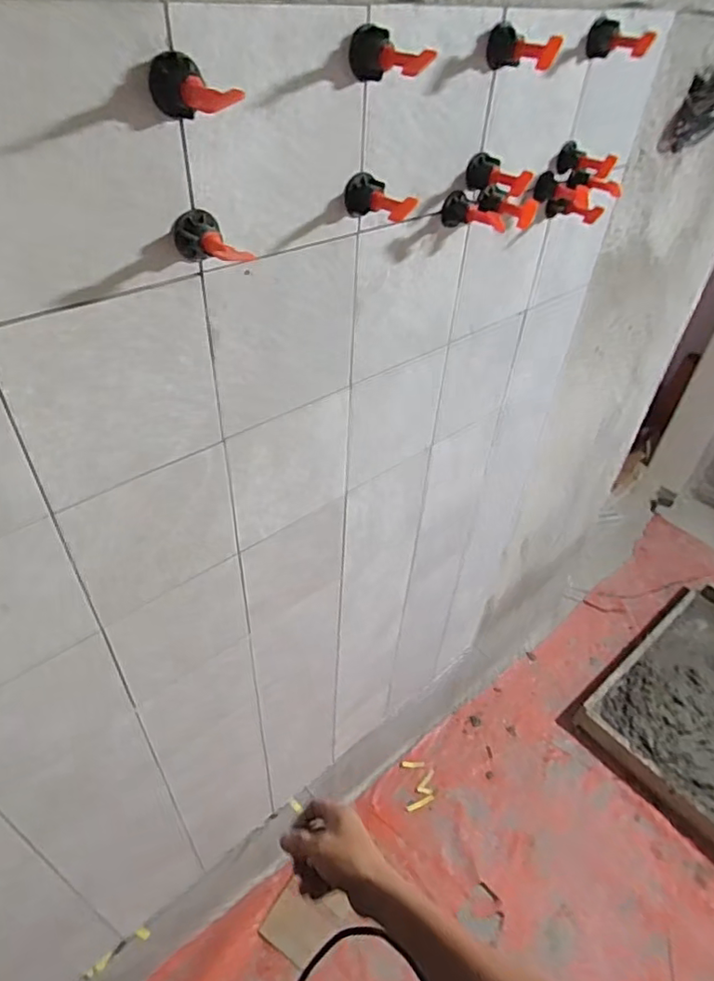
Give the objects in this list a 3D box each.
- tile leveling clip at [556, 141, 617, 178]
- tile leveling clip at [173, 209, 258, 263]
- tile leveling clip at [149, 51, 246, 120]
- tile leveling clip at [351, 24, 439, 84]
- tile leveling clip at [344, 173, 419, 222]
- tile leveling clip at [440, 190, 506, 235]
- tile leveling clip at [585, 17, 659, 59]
[{"bbox_3d":[0.248,-0.356,0.625,0.057,0.027,0.027,19,44,16],"label":"tile leveling clip"},{"bbox_3d":[-0.095,-0.161,0.382,0.033,0.030,0.055,-23,48,-26],"label":"tile leveling clip"},{"bbox_3d":[-0.091,-0.225,0.327,0.028,0.030,0.052,-29,52,-31],"label":"tile leveling clip"},{"bbox_3d":[0.023,-0.295,0.394,0.026,0.029,0.058,-27,51,-30],"label":"tile leveling clip"},{"bbox_3d":[0.020,-0.229,0.458,0.055,0.028,0.029,30,48,26],"label":"tile leveling clip"},{"bbox_3d":[0.104,-0.252,0.533,0.028,0.026,0.064,-19,47,-23],"label":"tile leveling clip"},{"bbox_3d":[0.249,-0.428,0.550,0.059,0.029,0.027,16,44,13],"label":"tile leveling clip"}]

